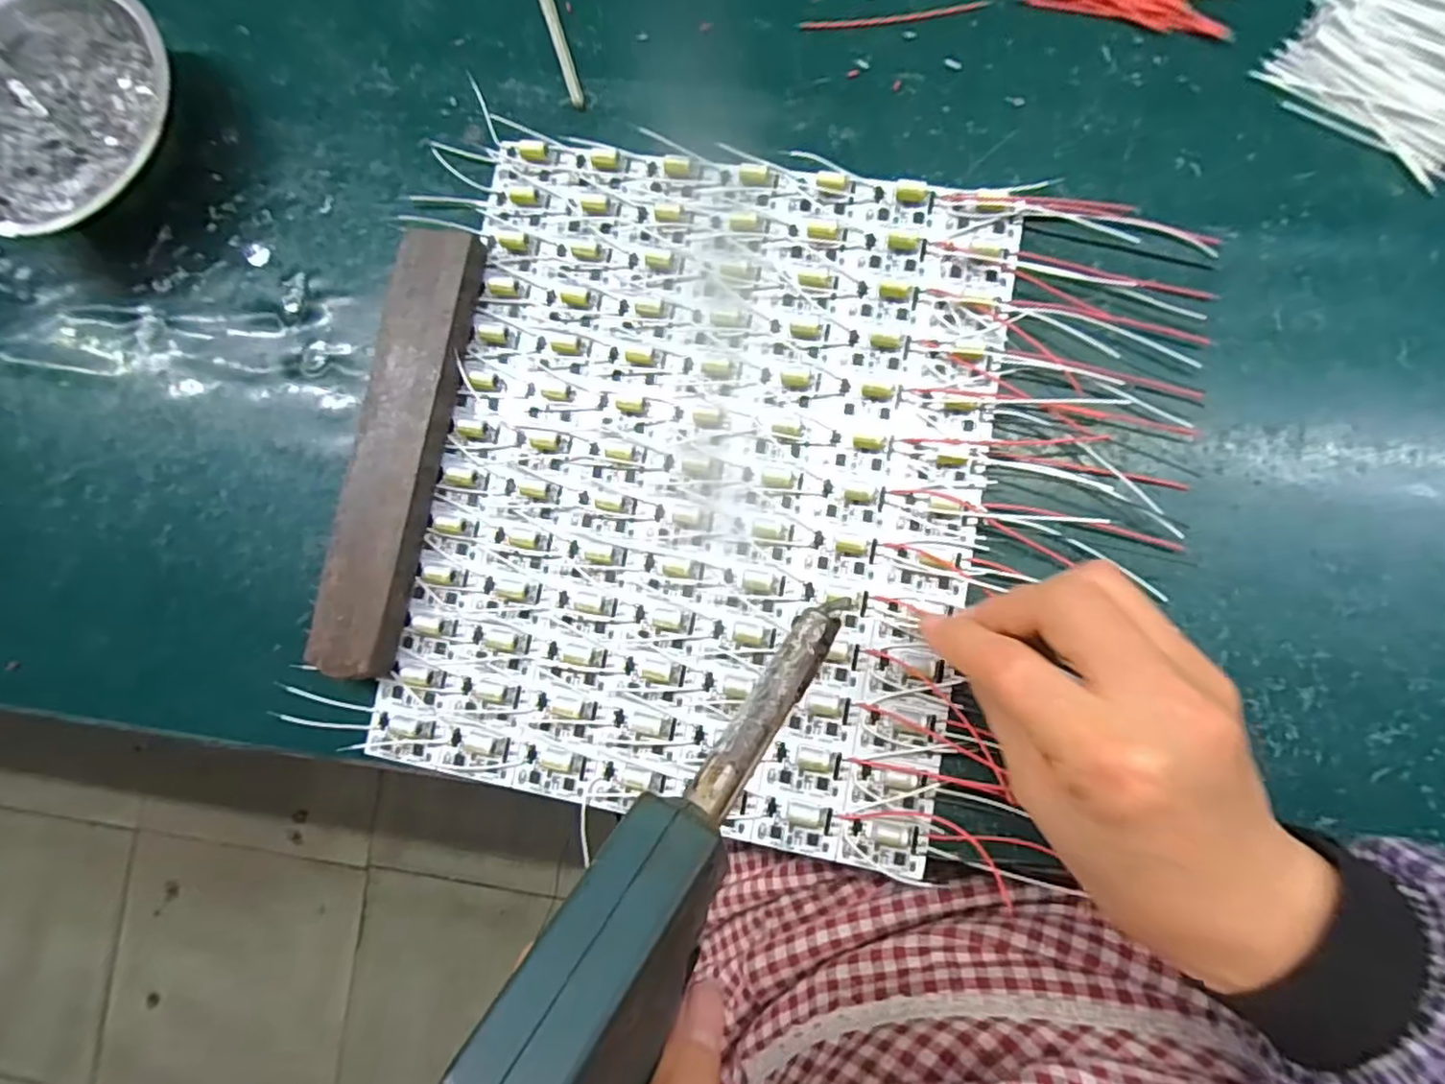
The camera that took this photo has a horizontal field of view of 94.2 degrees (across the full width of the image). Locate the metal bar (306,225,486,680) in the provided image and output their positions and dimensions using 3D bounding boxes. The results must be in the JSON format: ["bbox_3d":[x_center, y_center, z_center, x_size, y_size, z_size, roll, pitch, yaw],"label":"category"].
[{"bbox_3d":[-0.144,-0.041,0.299,0.037,0.018,0.196,11,85,7],"label":"metal bar"}]

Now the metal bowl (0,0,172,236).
[{"bbox_3d":[-0.306,-0.197,0.318,0.118,0.041,0.117,-1,84,6],"label":"metal bowl"}]

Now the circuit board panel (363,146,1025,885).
[{"bbox_3d":[-0.010,-0.027,0.291,0.233,0.008,0.283,10,85,7],"label":"circuit board panel"}]

